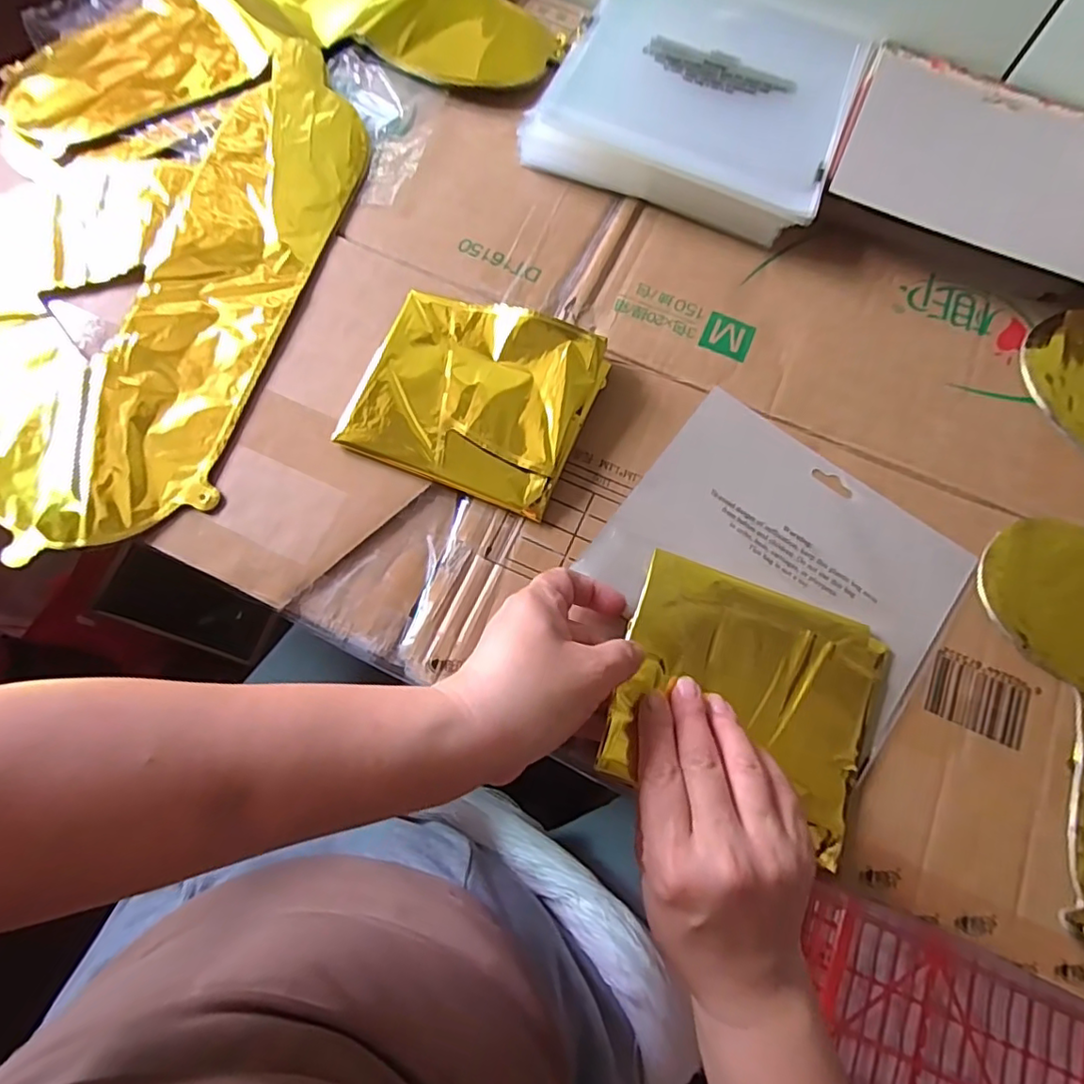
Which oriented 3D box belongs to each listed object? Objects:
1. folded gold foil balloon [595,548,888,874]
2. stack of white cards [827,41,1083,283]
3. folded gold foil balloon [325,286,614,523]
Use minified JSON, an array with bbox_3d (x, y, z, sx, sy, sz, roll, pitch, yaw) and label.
[{"bbox_3d":[0.113,0.084,0.326,0.144,0.017,0.127,24,74,-1],"label":"folded gold foil balloon"},{"bbox_3d":[0.323,-0.279,0.451,0.197,0.034,0.174,26,71,7],"label":"stack of white cards"},{"bbox_3d":[-0.043,-0.096,0.383,0.142,0.030,0.121,22,70,6],"label":"folded gold foil balloon"}]

